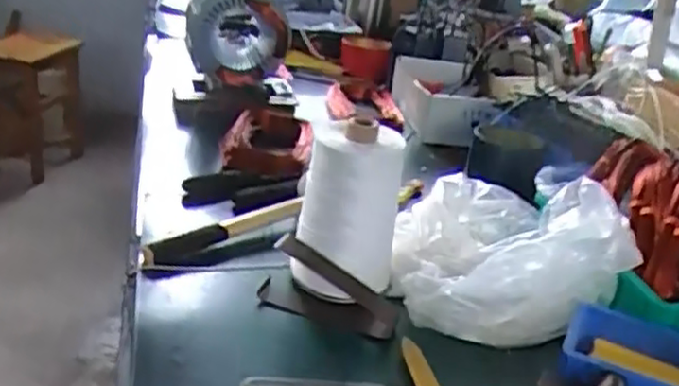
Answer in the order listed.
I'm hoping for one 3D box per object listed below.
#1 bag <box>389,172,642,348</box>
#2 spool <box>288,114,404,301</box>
[{"bbox_3d":[0.167,0.050,0.727,0.209,0.139,0.222,7,26,0],"label":"bag"},{"bbox_3d":[0.007,0.024,0.697,0.091,0.171,0.091,6,26,-3],"label":"spool"}]

